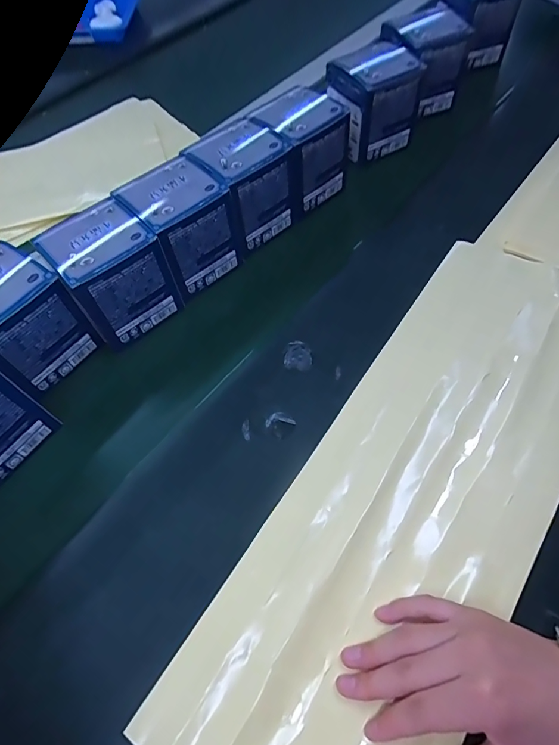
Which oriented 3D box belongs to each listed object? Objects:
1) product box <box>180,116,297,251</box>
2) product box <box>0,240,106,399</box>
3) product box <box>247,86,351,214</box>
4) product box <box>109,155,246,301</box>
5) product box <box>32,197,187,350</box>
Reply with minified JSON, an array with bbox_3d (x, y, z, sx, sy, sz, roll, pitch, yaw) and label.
[{"bbox_3d":[-0.039,-0.194,0.435,0.081,0.086,0.079,40,70,23],"label":"product box"},{"bbox_3d":[-0.221,-0.044,0.360,0.071,0.089,0.078,33,68,21],"label":"product box"},{"bbox_3d":[0.025,-0.240,0.451,0.080,0.085,0.066,-39,64,-17],"label":"product box"},{"bbox_3d":[-0.094,-0.141,0.408,0.080,0.084,0.075,-41,65,-17],"label":"product box"},{"bbox_3d":[-0.147,-0.092,0.378,0.087,0.098,0.073,-41,65,-18],"label":"product box"}]

